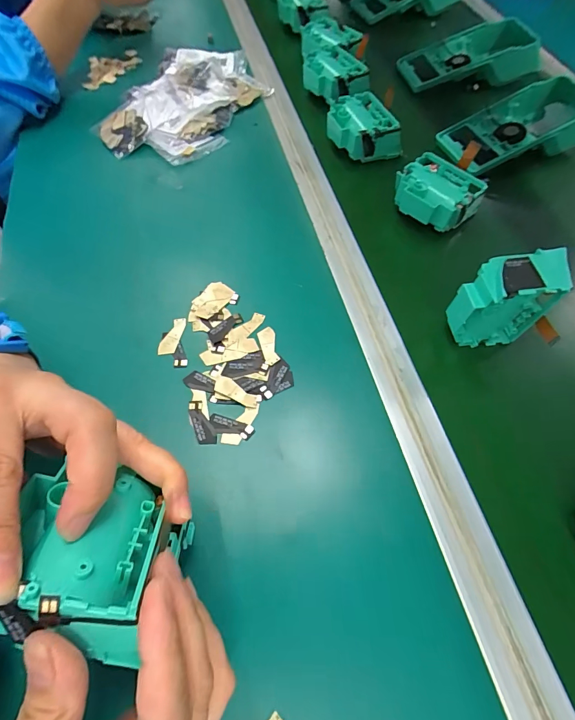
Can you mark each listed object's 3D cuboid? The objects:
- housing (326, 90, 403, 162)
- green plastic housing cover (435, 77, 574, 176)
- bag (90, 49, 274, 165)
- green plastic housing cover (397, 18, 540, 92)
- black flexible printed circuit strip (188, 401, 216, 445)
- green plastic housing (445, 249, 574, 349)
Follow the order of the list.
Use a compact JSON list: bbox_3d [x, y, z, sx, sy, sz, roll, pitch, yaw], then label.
[{"bbox_3d":[0.087,-0.267,0.425,0.064,0.040,0.083,-33,67,-15],"label":"housing"},{"bbox_3d":[0.266,-0.270,0.423,0.217,0.047,0.094,-24,65,-11],"label":"green plastic housing cover"},{"bbox_3d":[-0.135,-0.342,0.472,0.165,0.031,0.255,27,66,14],"label":"bag"},{"bbox_3d":[0.247,-0.416,0.495,0.169,0.043,0.081,-9,63,-4],"label":"green plastic housing cover"},{"bbox_3d":[-0.065,0.047,0.273,0.013,0.004,0.037,-21,64,-10],"label":"black flexible printed circuit strip"},{"bbox_3d":[0.170,-0.047,0.290,0.075,0.074,0.038,-7,63,-3],"label":"green plastic housing"}]

